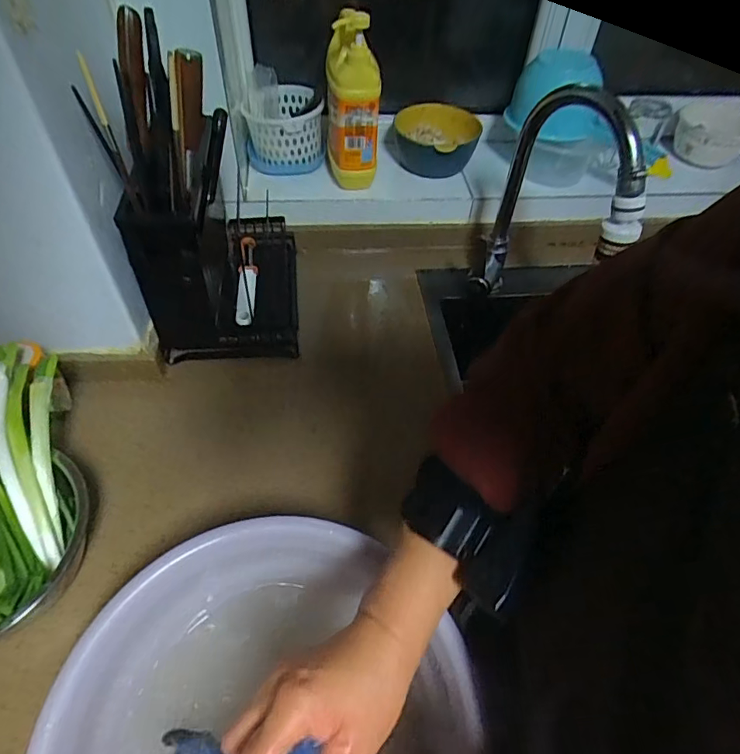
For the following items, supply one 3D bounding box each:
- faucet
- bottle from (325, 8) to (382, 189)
[{"bbox_3d":[0.236,-0.204,0.671,0.098,0.317,0.200,1,47,-20],"label":"faucet"},{"bbox_3d":[-0.023,-0.414,0.774,0.080,0.250,0.102,0,52,-4],"label":"bottle"}]

